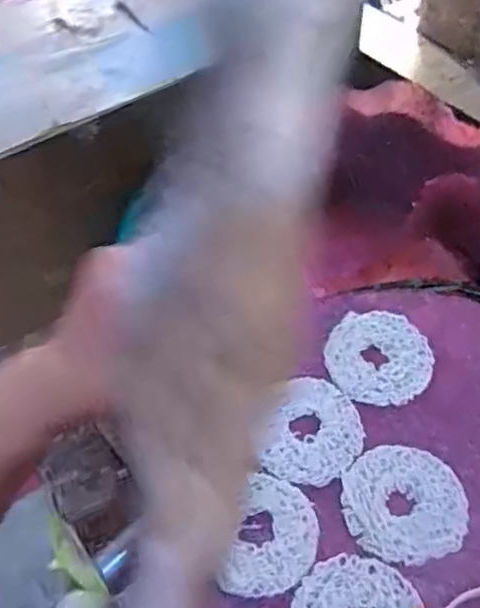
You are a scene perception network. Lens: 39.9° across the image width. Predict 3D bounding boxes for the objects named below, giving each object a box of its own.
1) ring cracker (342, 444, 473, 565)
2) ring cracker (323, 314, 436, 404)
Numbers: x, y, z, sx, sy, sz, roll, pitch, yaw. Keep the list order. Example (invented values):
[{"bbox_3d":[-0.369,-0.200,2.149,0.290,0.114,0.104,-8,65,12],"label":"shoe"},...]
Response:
[{"bbox_3d":[0.110,0.132,0.445,0.079,0.004,0.078,-2,50,2],"label":"ring cracker"},{"bbox_3d":[0.109,0.041,0.518,0.078,0.010,0.078,5,50,8],"label":"ring cracker"}]

